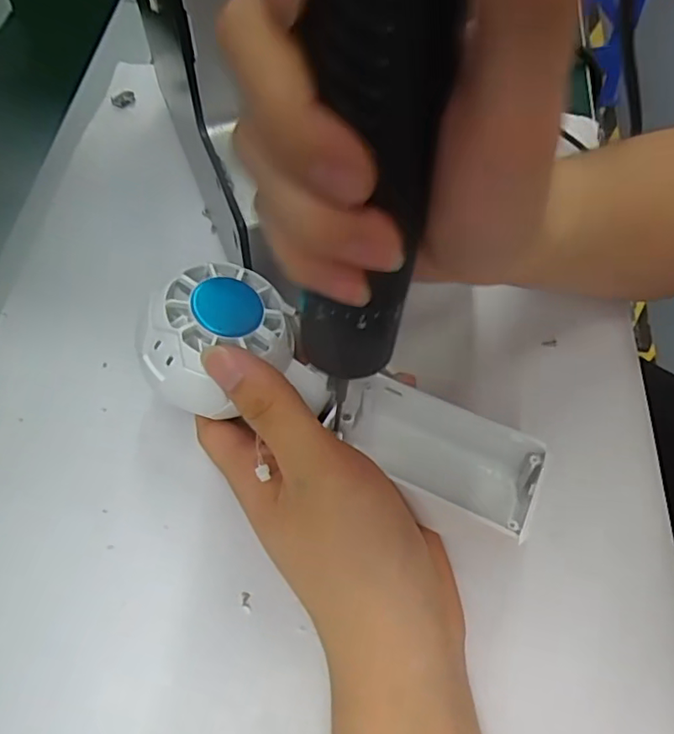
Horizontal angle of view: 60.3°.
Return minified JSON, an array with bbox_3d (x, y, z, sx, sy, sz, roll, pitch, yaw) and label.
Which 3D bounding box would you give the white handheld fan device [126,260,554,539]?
[{"bbox_3d":[0.004,0.012,0.228,0.164,0.044,0.056,28,64,-8],"label":"white handheld fan device"}]

